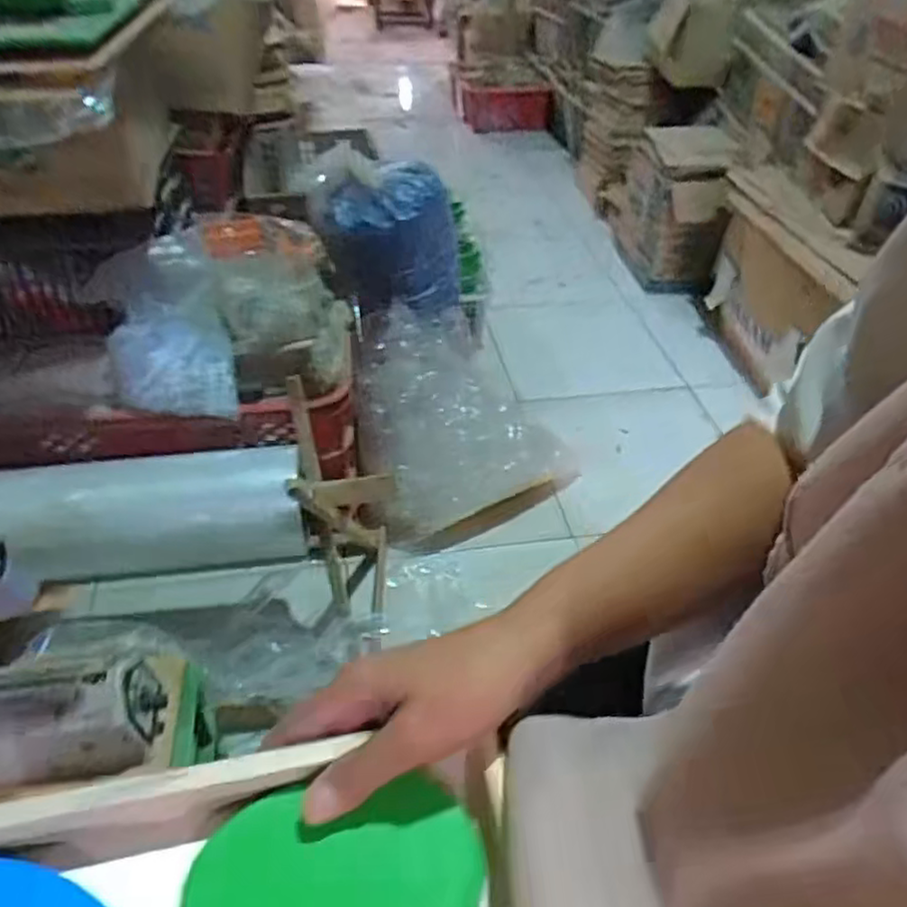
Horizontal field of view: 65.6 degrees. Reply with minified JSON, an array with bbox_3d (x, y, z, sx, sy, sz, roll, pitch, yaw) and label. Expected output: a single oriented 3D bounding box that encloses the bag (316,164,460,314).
[{"bbox_3d":[-0.109,-0.364,1.193,0.240,0.206,0.124,-4,43,-6],"label":"bag"}]

